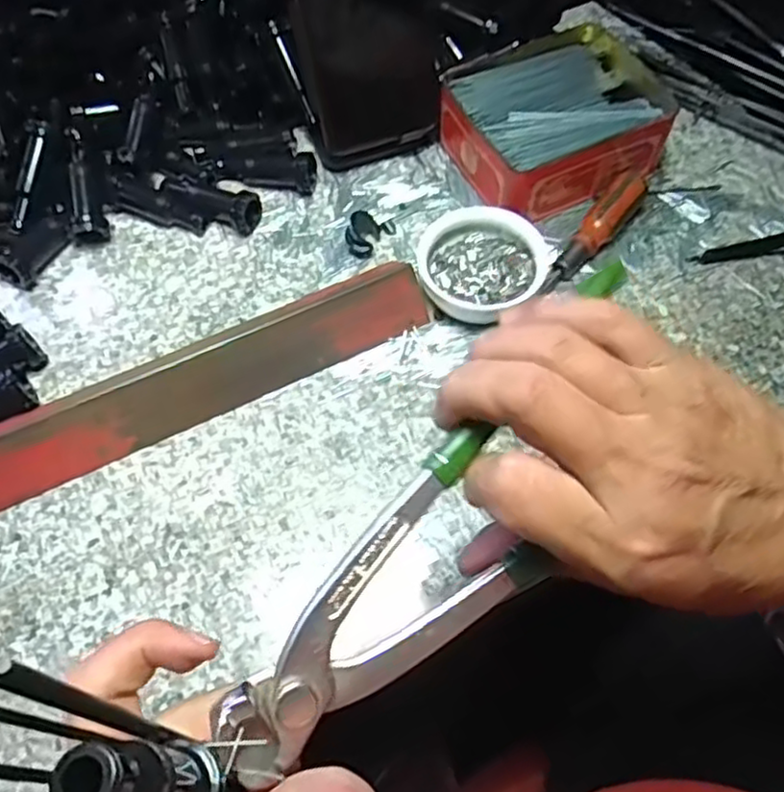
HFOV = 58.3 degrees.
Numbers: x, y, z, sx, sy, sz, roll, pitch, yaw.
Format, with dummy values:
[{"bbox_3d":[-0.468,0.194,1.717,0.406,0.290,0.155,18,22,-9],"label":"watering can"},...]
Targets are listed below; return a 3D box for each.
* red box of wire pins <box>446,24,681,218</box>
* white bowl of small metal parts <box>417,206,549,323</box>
[{"bbox_3d":[0.102,-0.174,0.449,0.123,0.042,0.107,-25,64,-11],"label":"red box of wire pins"},{"bbox_3d":[0.051,-0.074,0.409,0.070,0.029,0.065,-1,62,1],"label":"white bowl of small metal parts"}]

